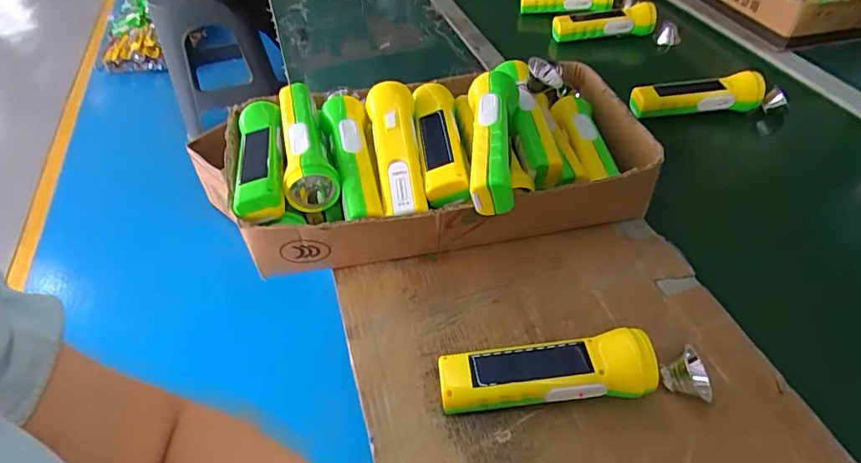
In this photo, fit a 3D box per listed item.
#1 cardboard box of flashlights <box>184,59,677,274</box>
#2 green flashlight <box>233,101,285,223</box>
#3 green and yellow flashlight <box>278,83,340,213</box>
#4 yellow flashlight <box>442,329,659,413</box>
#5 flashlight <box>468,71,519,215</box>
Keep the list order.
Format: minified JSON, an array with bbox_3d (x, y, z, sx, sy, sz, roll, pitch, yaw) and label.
[{"bbox_3d":[0.008,-0.083,0.539,0.435,0.122,0.244,-6,46,-5],"label":"cardboard box of flashlights"},{"bbox_3d":[-0.172,-0.072,0.505,0.045,0.036,0.172,-9,46,-8],"label":"green flashlight"},{"bbox_3d":[-0.128,-0.092,0.518,0.051,0.051,0.158,-10,46,-9],"label":"green and yellow flashlight"},{"bbox_3d":[0.089,0.113,0.392,0.161,0.049,0.042,-2,46,-1],"label":"yellow flashlight"},{"bbox_3d":[0.059,-0.100,0.492,0.051,0.051,0.191,5,46,6],"label":"flashlight"}]

